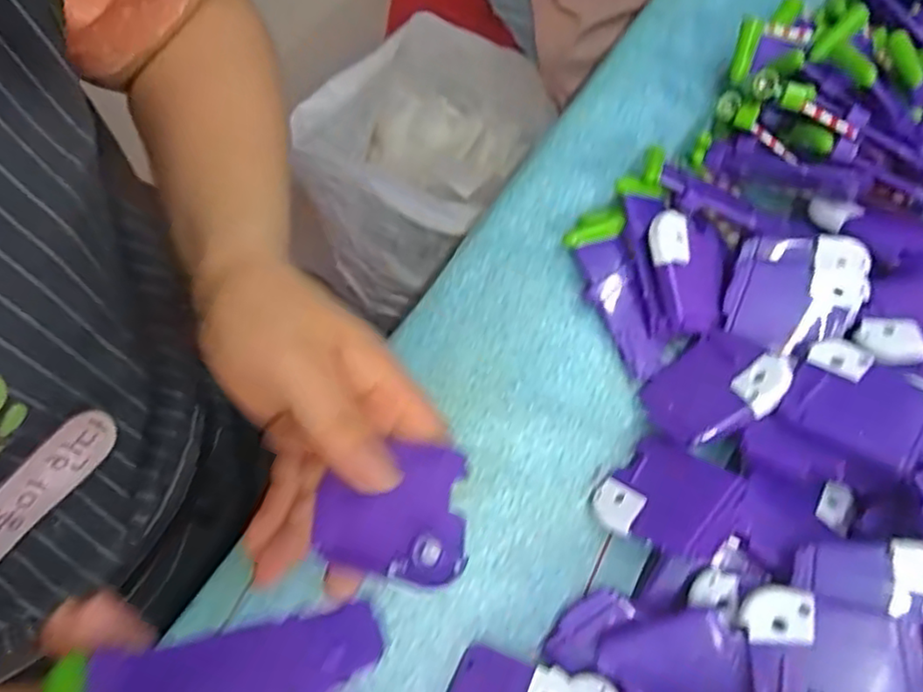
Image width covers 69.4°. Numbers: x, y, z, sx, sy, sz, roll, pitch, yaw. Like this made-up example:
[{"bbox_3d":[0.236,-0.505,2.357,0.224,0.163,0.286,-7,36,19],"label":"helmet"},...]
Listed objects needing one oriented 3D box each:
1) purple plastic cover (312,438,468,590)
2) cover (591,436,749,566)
[{"bbox_3d":[-0.025,0.063,0.256,0.057,0.011,0.050,14,71,2],"label":"purple plastic cover"},{"bbox_3d":[0.097,0.073,0.318,0.060,0.007,0.049,22,67,45],"label":"cover"}]

